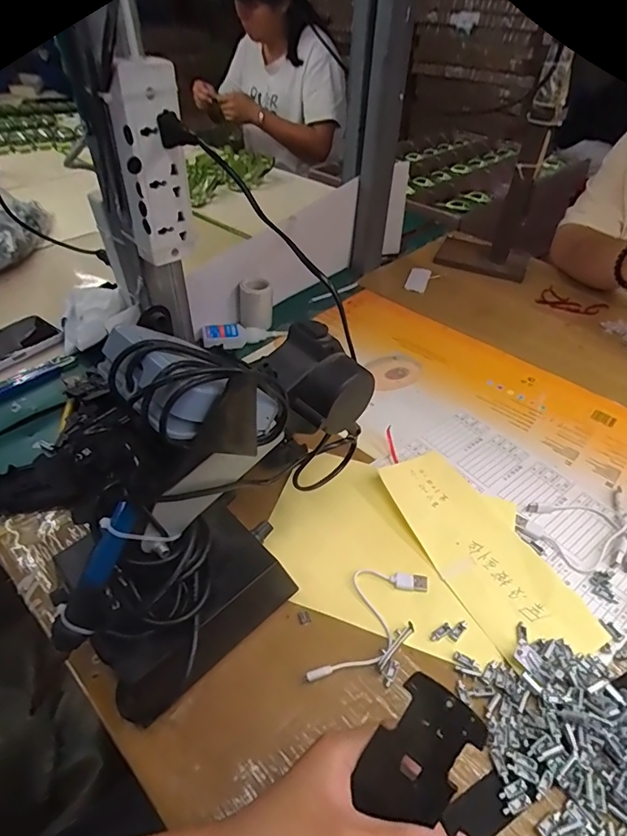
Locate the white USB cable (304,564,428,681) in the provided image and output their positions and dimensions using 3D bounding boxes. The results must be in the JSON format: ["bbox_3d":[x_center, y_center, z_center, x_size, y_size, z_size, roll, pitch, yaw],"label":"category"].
[{"bbox_3d":[0.040,0.159,0.373,0.053,0.011,0.123,29,50,25],"label":"white USB cable"}]

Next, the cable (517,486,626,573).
[{"bbox_3d":[0.268,0.103,0.436,0.115,0.016,0.118,-29,52,-29],"label":"cable"}]

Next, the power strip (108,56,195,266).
[{"bbox_3d":[-0.147,-0.229,0.440,0.057,0.159,0.034,-33,54,-31],"label":"power strip"}]

